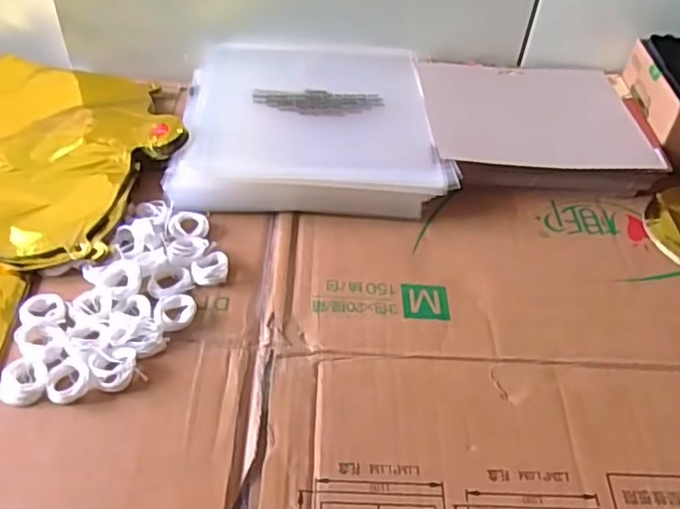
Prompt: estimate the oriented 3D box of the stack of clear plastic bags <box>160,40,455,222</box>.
[{"bbox_3d":[-0.028,-0.115,0.578,0.217,0.037,0.208,0,44,-5],"label":"stack of clear plastic bags"}]

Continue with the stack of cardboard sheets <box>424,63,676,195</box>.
[{"bbox_3d":[0.178,-0.128,0.610,0.185,0.035,0.186,2,46,-3],"label":"stack of cardboard sheets"}]

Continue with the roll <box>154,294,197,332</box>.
[{"bbox_3d":[-0.110,0.037,0.434,0.027,0.009,0.031,-8,48,-12],"label":"roll"}]

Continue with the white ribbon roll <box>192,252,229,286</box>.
[{"bbox_3d":[-0.093,0.009,0.466,0.024,0.008,0.028,0,46,-4],"label":"white ribbon roll"}]

